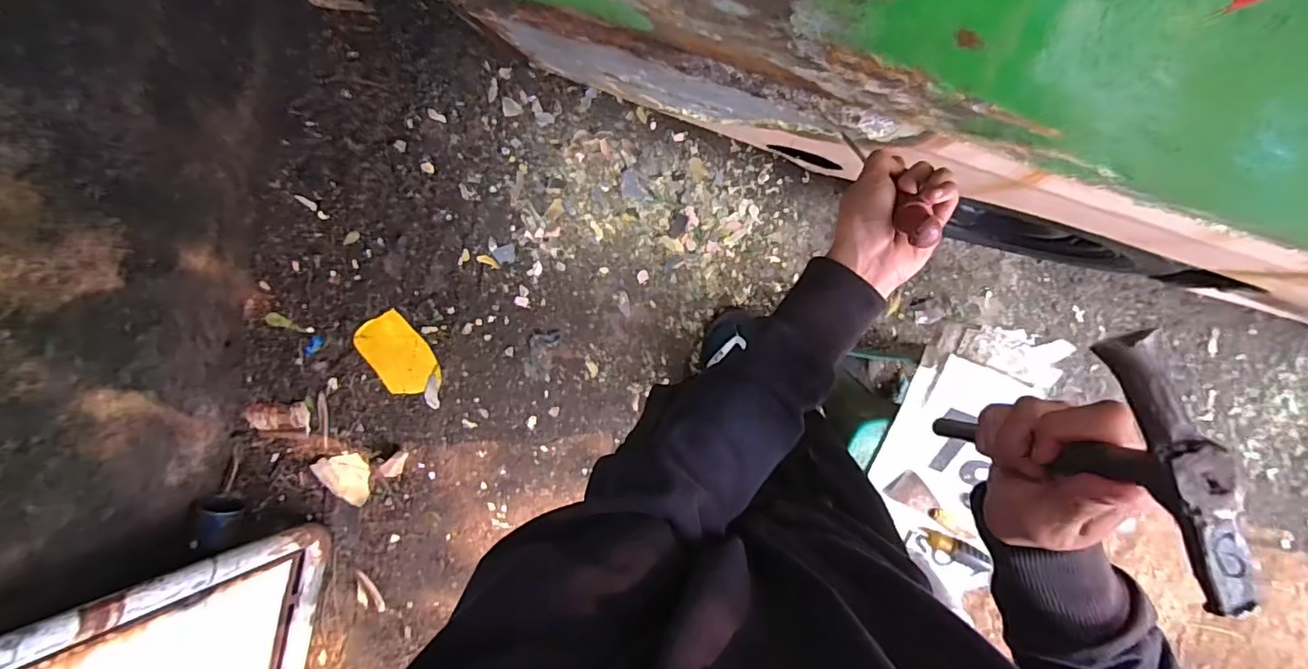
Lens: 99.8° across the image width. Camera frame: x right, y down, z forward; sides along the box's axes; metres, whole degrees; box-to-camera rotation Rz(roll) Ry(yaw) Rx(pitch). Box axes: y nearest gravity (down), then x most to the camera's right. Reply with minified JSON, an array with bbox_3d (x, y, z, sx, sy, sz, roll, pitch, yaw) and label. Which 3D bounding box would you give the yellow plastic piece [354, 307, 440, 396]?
[{"bbox_3d":[-0.629,0.054,1.356,0.135,0.028,0.210,-35,92,5],"label":"yellow plastic piece"}]

